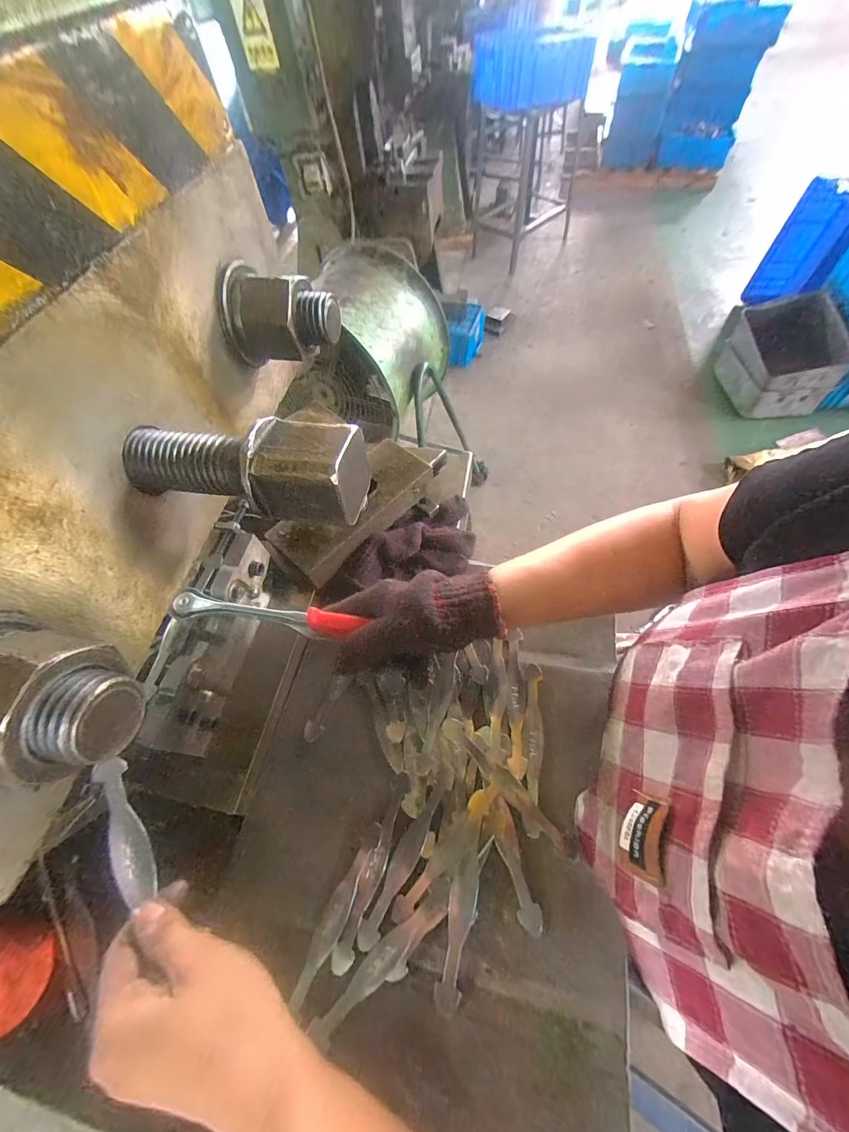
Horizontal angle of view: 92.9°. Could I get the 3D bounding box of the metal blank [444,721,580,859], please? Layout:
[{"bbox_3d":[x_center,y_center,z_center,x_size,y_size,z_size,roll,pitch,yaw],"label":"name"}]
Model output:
[{"bbox_3d":[0.071,0.193,0.363,0.018,0.010,0.144,-42,66,-18],"label":"metal blank"}]

